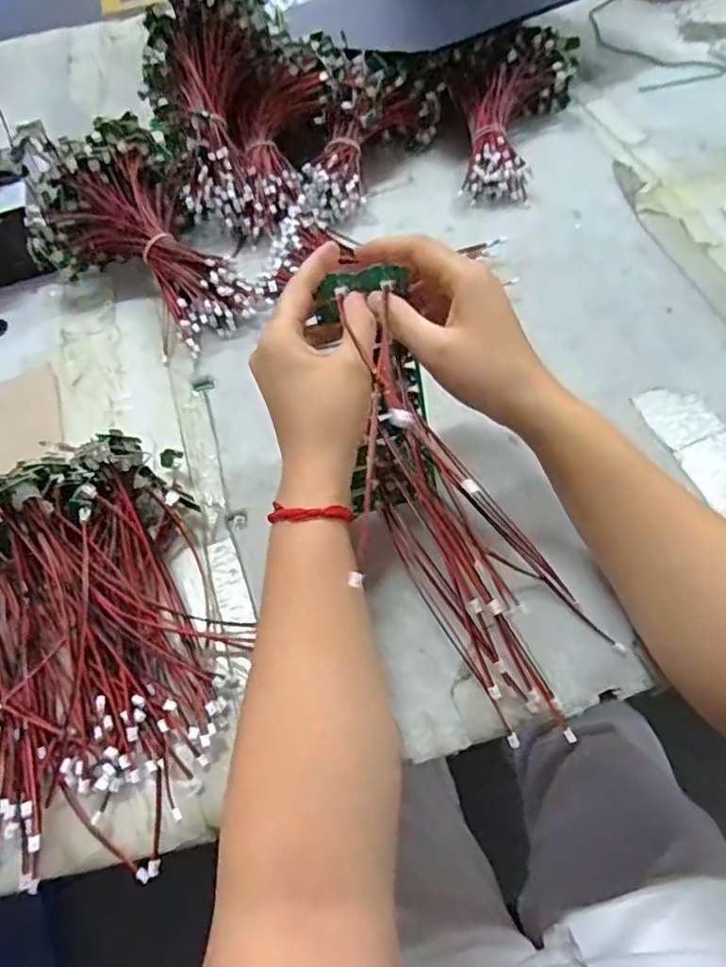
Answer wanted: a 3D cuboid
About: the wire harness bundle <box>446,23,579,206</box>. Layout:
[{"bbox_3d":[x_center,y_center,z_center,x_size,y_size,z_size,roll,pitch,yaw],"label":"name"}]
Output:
[{"bbox_3d":[0.157,-0.423,0.665,0.131,0.071,0.239,13,61,12],"label":"wire harness bundle"}]

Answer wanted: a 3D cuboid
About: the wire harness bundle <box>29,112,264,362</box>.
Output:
[{"bbox_3d":[-0.215,-0.227,0.560,0.157,0.104,0.220,-29,61,-13],"label":"wire harness bundle"}]

